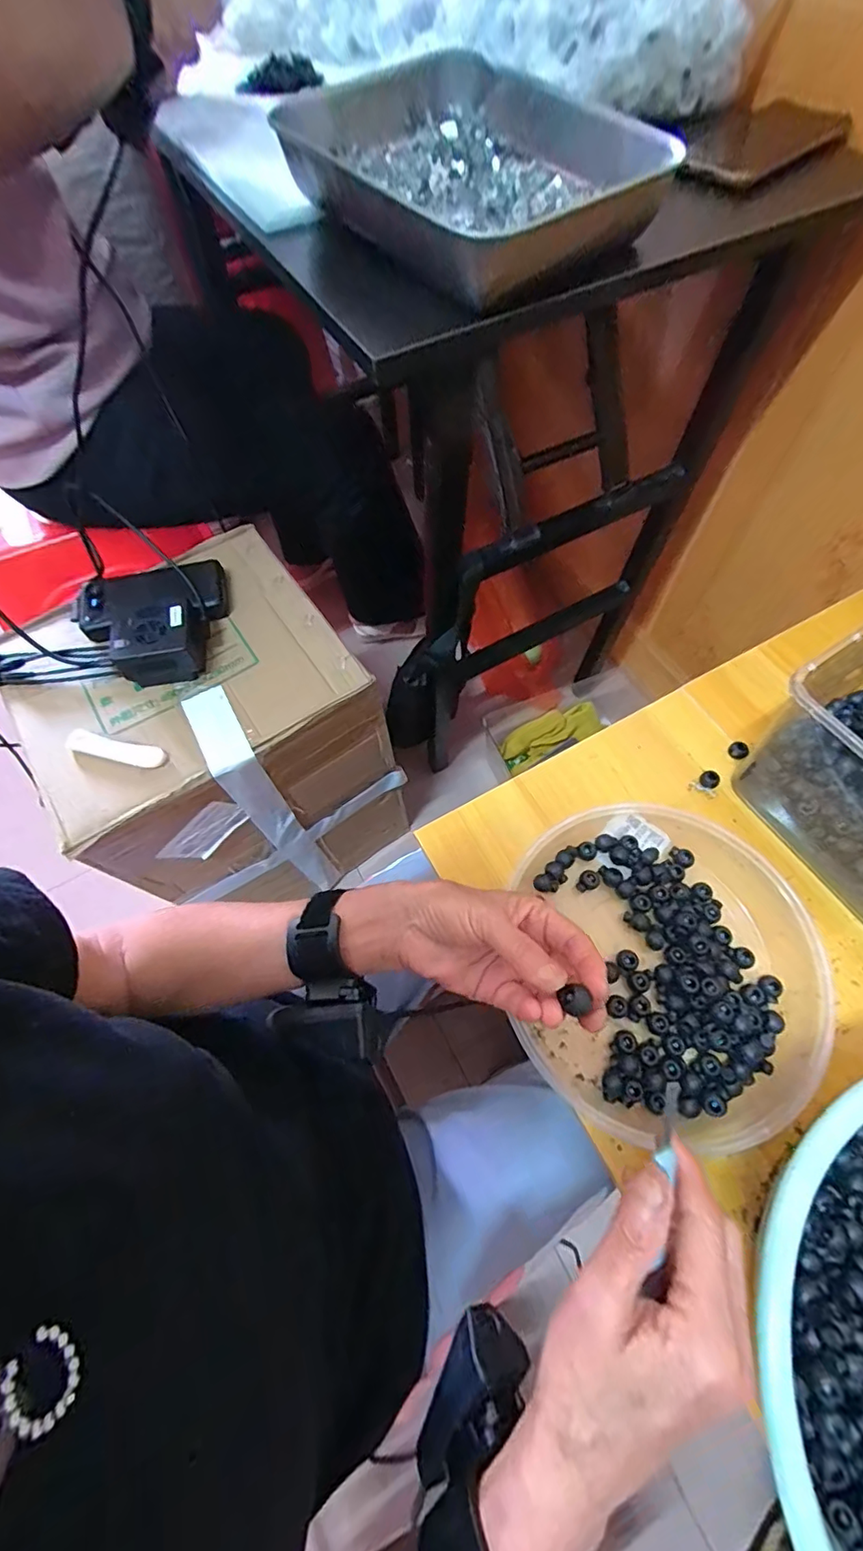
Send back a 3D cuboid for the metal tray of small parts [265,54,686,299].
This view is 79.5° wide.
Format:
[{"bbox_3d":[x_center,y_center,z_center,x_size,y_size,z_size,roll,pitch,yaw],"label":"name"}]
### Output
[{"bbox_3d":[0.018,-0.460,0.397,0.199,0.049,0.292,-31,68,-11],"label":"metal tray of small parts"}]

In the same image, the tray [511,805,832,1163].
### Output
[{"bbox_3d":[0.176,0.136,0.386,0.214,0.045,0.229,-1,66,2],"label":"tray"}]

